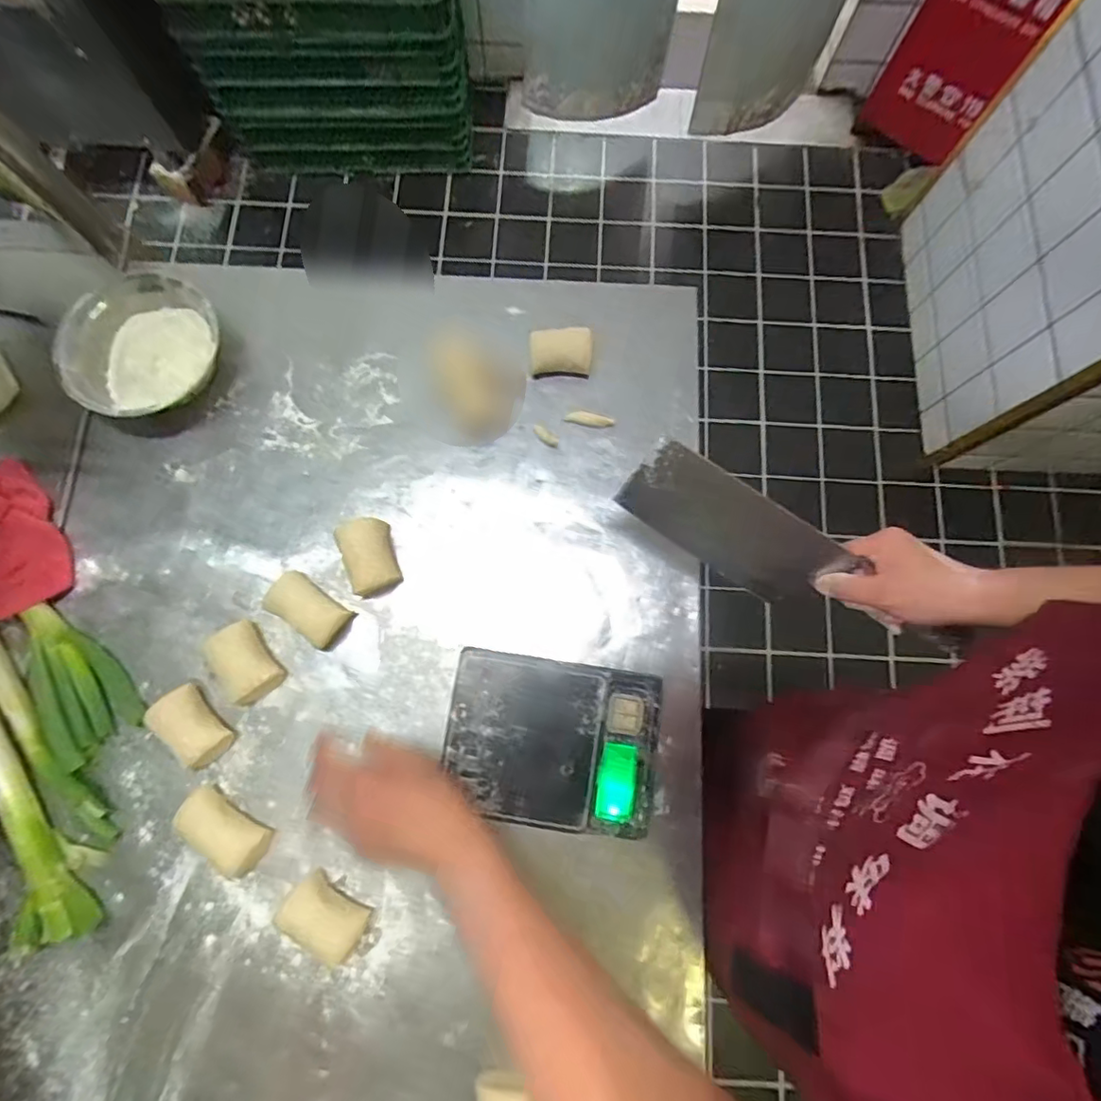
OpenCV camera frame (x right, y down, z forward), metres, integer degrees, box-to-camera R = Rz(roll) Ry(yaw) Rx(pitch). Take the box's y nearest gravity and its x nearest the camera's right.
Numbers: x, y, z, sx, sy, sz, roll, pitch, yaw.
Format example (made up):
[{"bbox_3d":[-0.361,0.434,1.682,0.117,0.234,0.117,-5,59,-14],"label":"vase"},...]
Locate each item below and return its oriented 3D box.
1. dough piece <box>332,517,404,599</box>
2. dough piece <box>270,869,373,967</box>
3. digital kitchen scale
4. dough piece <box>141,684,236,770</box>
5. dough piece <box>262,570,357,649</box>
[{"bbox_3d":[-0.188,0.006,0.587,0.050,0.031,0.079,-24,78,-6],"label":"dough piece"},{"bbox_3d":[-0.209,0.336,0.515,0.077,0.031,0.045,34,78,7],"label":"dough piece"},{"bbox_3d":[0.003,0.187,0.545,0.204,0.040,0.156,9,77,1],"label":"digital kitchen scale"},{"bbox_3d":[-0.352,0.172,0.544,0.051,0.033,0.075,-44,81,-10],"label":"dough piece"},{"bbox_3d":[-0.247,0.060,0.570,0.081,0.025,0.046,35,78,7],"label":"dough piece"}]

